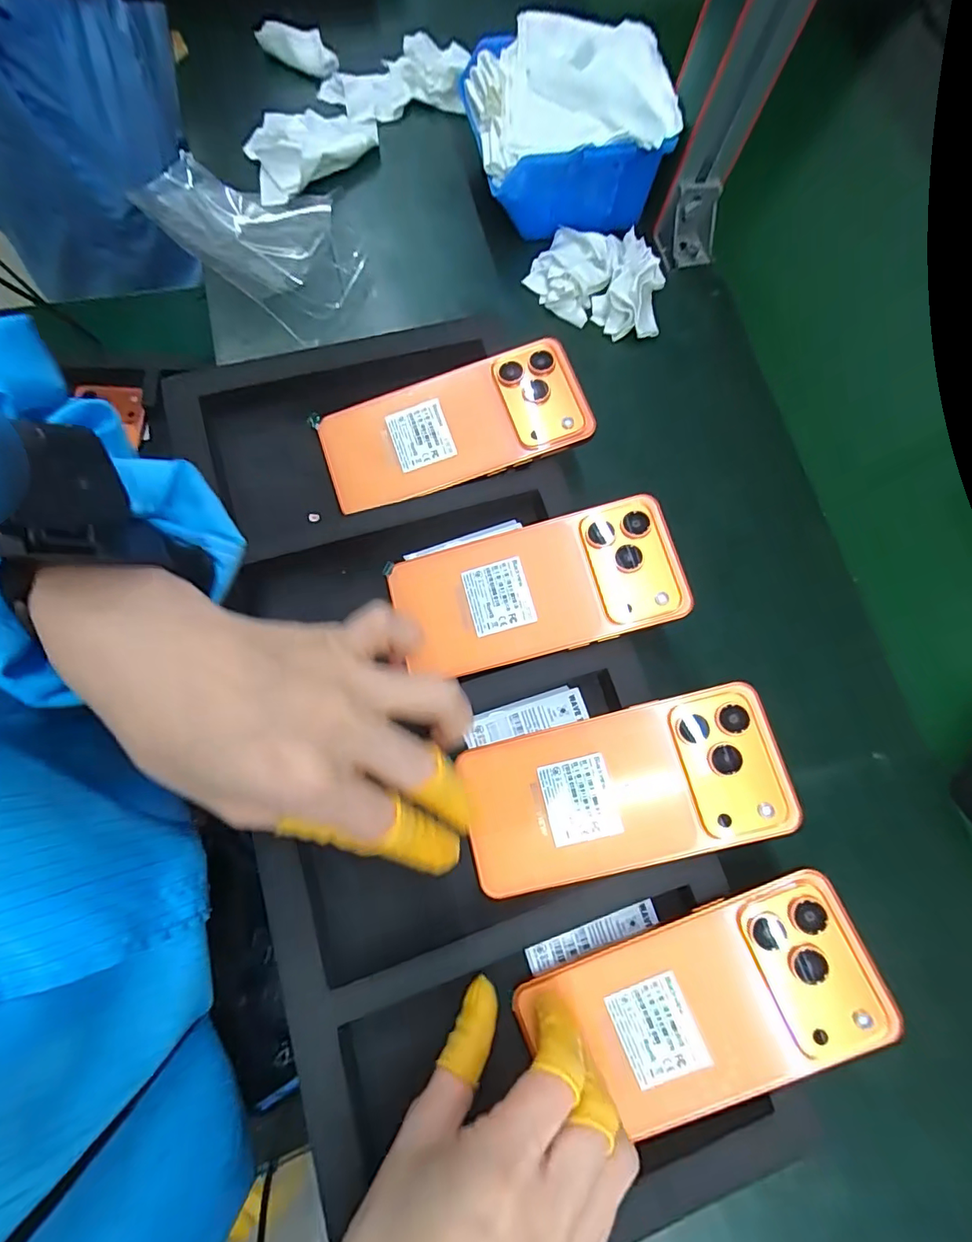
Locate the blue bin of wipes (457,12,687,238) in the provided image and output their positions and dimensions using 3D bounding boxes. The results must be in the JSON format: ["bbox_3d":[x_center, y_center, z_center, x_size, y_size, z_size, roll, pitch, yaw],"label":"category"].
[{"bbox_3d":[0.058,-0.362,0.389,0.140,0.082,0.109,-7,75,-8],"label":"blue bin of wipes"}]

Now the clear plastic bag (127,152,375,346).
[{"bbox_3d":[-0.165,-0.288,0.387,0.169,0.035,0.110,41,74,6],"label":"clear plastic bag"}]

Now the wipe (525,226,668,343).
[{"bbox_3d":[0.084,-0.259,0.391,0.099,0.030,0.074,17,73,-1],"label":"wipe"}]

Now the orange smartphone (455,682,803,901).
[{"bbox_3d":[0.069,0.088,0.267,0.158,0.005,0.076,-16,78,5],"label":"orange smartphone"}]

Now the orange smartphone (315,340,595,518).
[{"bbox_3d":[-0.020,-0.121,0.318,0.158,0.013,0.074,-18,78,-4],"label":"orange smartphone"}]

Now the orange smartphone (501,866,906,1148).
[{"bbox_3d":[0.101,0.182,0.240,0.156,0.006,0.075,-25,76,4],"label":"orange smartphone"}]

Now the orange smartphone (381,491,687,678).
[{"bbox_3d":[0.029,-0.019,0.294,0.157,0.007,0.077,-13,77,4],"label":"orange smartphone"}]

